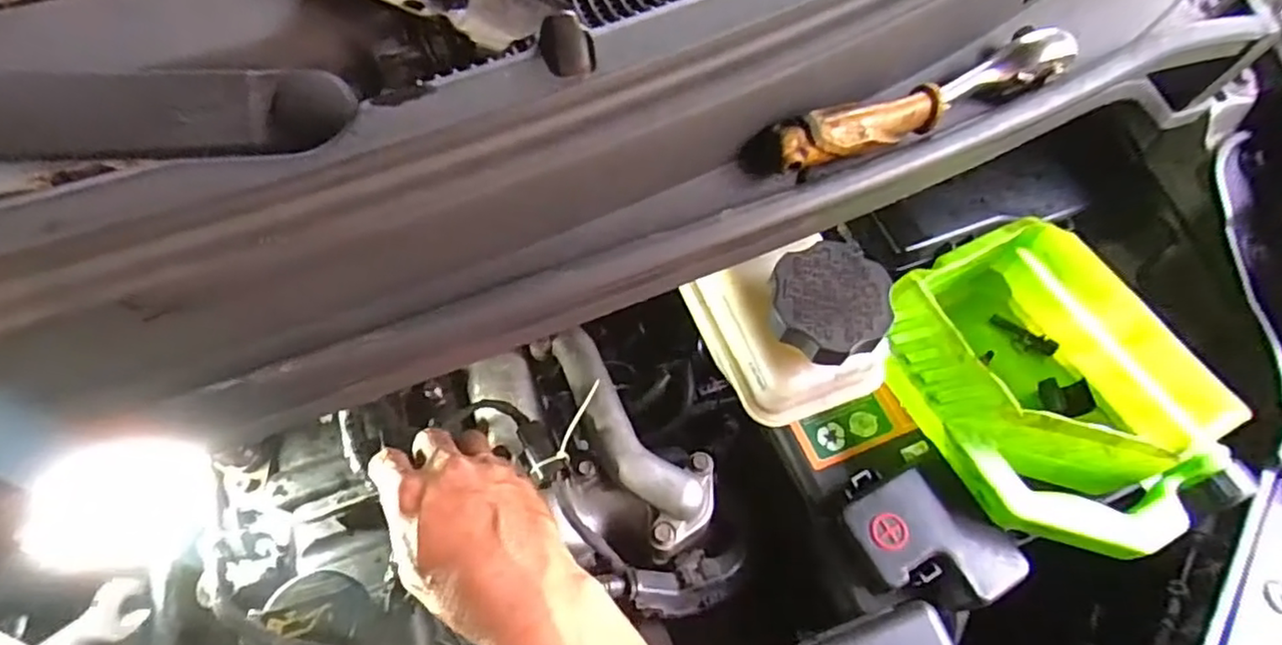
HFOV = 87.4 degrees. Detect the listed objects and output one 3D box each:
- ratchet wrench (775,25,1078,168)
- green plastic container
[{"bbox_3d":[0.141,-0.109,0.326,0.172,0.020,0.024,-24,65,-14],"label":"ratchet wrench"},{"bbox_3d":[0.269,0.046,0.457,0.165,0.096,0.210,-23,65,-14],"label":"green plastic container"}]

